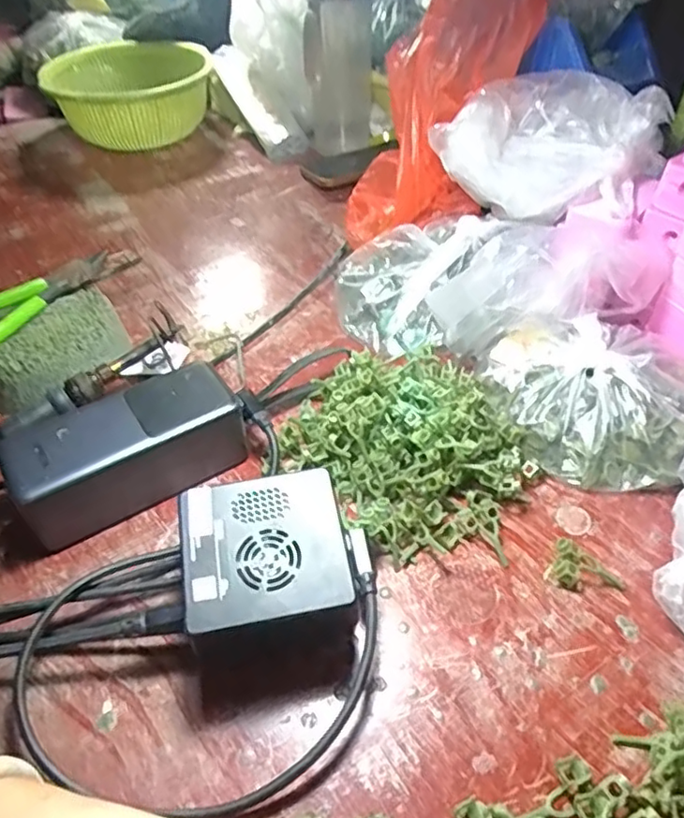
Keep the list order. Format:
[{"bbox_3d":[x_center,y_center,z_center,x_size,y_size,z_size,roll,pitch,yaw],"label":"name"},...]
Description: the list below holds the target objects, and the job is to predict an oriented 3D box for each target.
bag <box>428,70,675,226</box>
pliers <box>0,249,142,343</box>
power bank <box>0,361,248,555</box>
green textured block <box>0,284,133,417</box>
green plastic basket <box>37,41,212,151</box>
[{"bbox_3d":[0.158,-0.193,0.457,0.144,0.066,0.111,-30,51,-25],"label":"bag"},{"bbox_3d":[-0.219,-0.070,0.422,0.048,0.021,0.170,27,52,26],"label":"pliers"},{"bbox_3d":[-0.124,0.024,0.363,0.125,0.052,0.053,-26,49,-22],"label":"power bank"},{"bbox_3d":[-0.191,-0.035,0.423,0.064,0.047,0.108,25,51,25],"label":"green textured block"},{"bbox_3d":[-0.244,-0.359,0.725,0.182,0.086,0.219,-10,45,-7],"label":"green plastic basket"}]

